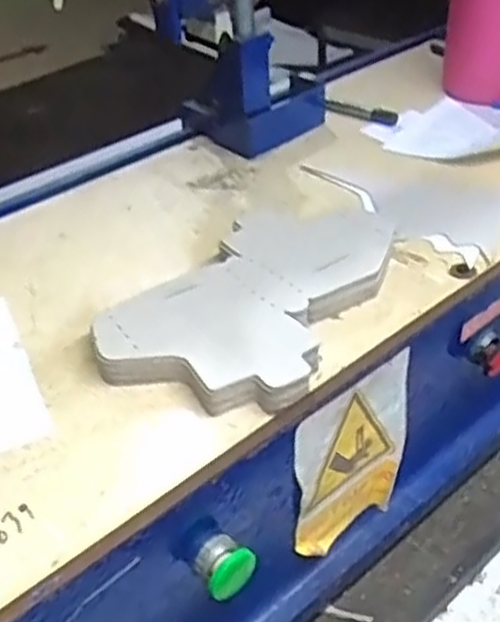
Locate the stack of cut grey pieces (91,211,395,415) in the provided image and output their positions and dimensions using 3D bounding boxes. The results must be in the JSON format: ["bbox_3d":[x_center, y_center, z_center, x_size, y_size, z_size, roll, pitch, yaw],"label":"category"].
[{"bbox_3d":[0.009,-0.019,0.654,0.169,0.034,0.264,14,40,22],"label":"stack of cut grey pieces"}]

